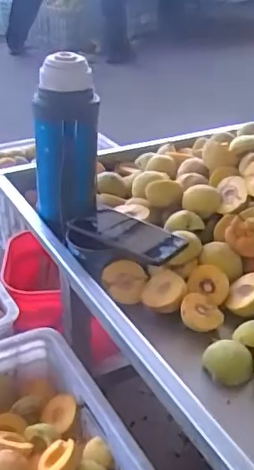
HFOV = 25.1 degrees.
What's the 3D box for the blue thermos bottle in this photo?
[{"bbox_3d":[-0.088,-0.125,0.845,0.097,0.241,0.106,-4,31,-8],"label":"blue thermos bottle"}]

